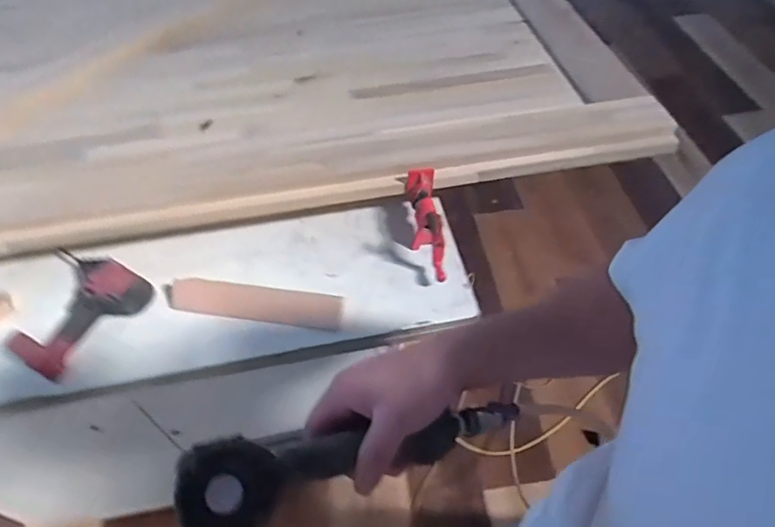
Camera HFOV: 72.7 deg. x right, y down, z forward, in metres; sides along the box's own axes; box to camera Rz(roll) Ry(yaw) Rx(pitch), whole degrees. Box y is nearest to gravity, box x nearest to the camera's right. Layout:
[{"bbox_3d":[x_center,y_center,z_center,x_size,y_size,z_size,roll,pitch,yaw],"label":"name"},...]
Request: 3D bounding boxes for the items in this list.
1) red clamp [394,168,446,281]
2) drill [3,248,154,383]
[{"bbox_3d":[0.067,-0.065,0.885,0.056,0.106,0.195,-11,71,-4],"label":"red clamp"},{"bbox_3d":[-0.507,0.063,0.832,0.199,0.059,0.210,18,55,18],"label":"drill"}]

